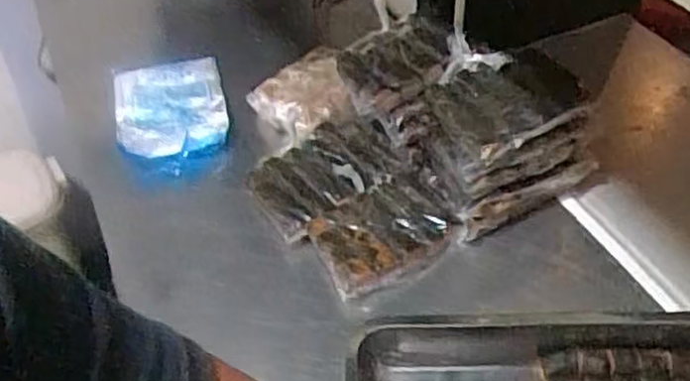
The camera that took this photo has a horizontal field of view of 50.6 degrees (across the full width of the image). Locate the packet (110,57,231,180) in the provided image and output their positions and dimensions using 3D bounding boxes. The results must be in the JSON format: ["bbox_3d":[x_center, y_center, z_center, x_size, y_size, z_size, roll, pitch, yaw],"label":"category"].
[{"bbox_3d":[-0.227,-0.111,0.953,0.142,0.040,0.233,-13,44,-10],"label":"packet"}]

